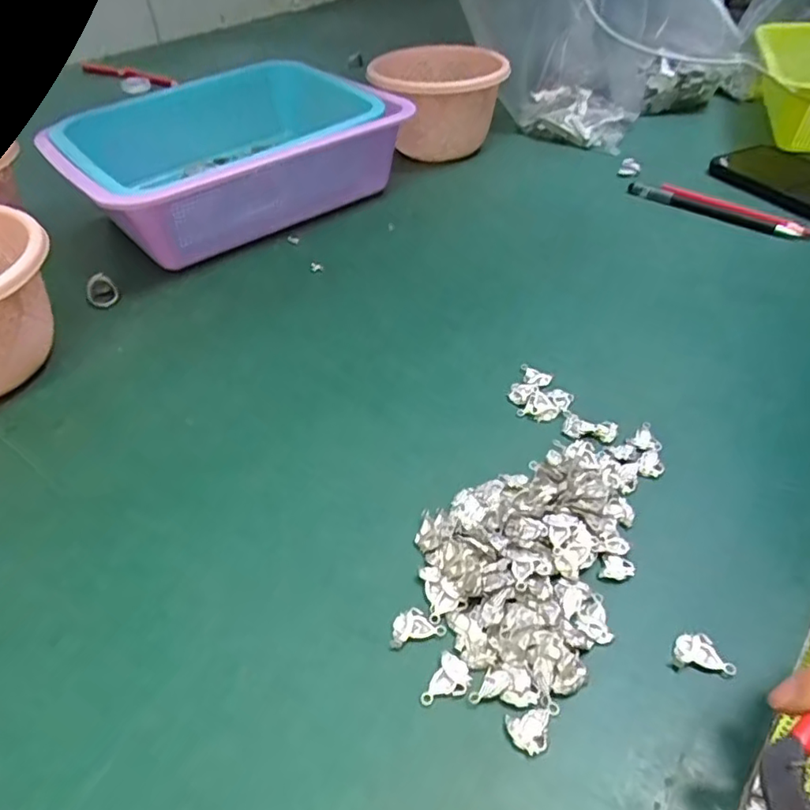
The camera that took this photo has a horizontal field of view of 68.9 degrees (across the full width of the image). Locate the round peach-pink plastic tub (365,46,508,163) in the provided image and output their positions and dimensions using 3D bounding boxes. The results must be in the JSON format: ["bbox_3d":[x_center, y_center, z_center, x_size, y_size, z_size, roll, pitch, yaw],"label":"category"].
[{"bbox_3d":[0.038,-0.322,0.646,0.133,0.091,0.134,-1,43,1],"label":"round peach-pink plastic tub"}]

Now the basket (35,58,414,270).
[{"bbox_3d":[-0.157,-0.233,0.560,0.293,0.098,0.173,-27,48,-24],"label":"basket"}]

